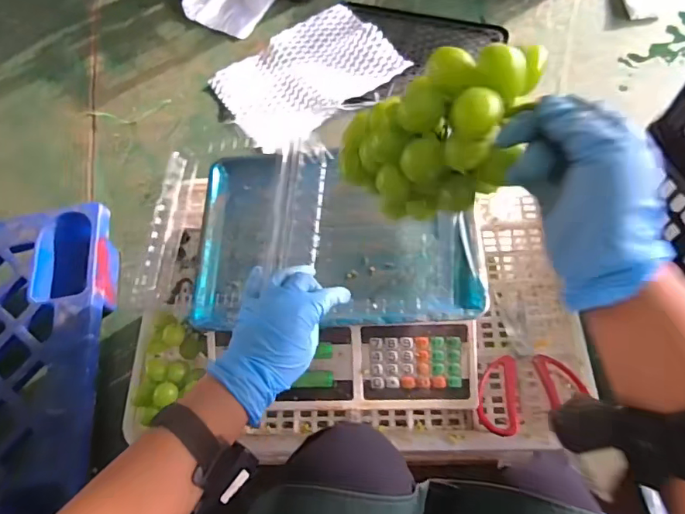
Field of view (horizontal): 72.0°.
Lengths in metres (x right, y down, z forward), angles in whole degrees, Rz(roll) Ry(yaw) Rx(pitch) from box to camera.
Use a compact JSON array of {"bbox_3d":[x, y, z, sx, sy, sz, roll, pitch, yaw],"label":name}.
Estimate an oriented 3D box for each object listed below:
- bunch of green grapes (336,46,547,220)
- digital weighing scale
[{"bbox_3d":[0.061,-0.088,0.354,0.124,0.125,0.073,14,70,8],"label":"bunch of green grapes"},{"bbox_3d":[-0.009,0.012,0.573,0.332,0.107,0.311,-1,65,4],"label":"digital weighing scale"}]

